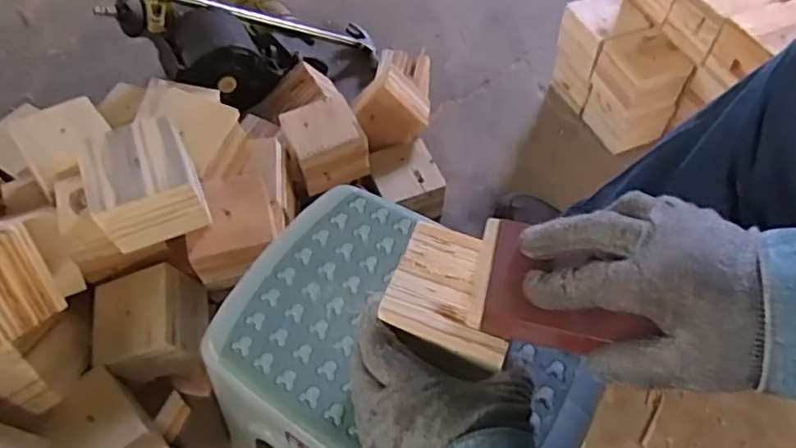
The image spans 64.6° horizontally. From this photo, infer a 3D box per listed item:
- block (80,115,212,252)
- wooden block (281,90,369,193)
[{"bbox_3d":[-0.254,-0.040,0.632,0.099,0.069,0.097,-24,60,-15],"label":"block"},{"bbox_3d":[-0.098,-0.110,0.858,0.096,0.073,0.092,-23,60,-14],"label":"wooden block"}]

